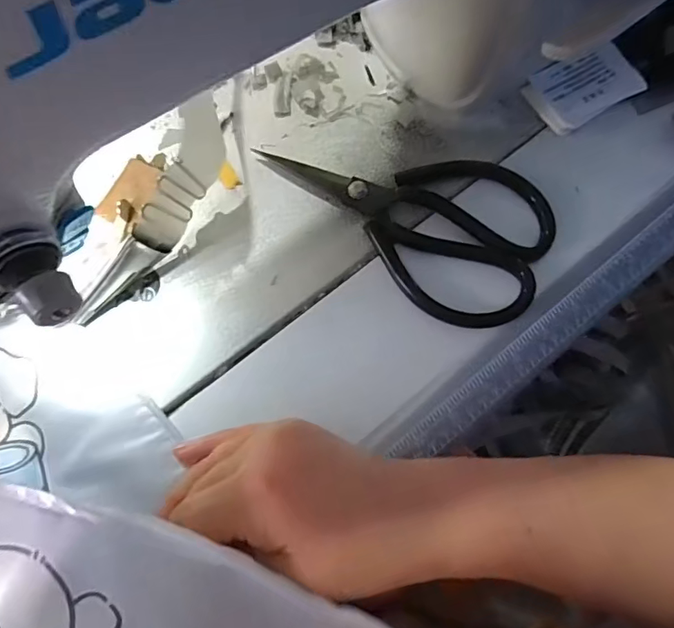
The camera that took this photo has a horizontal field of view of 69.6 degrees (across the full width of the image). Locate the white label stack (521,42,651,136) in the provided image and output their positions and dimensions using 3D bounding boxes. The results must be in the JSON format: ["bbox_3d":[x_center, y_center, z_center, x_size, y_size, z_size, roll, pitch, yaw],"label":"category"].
[{"bbox_3d":[0.164,-0.150,0.322,0.070,0.012,0.042,-28,77,-8],"label":"white label stack"}]

